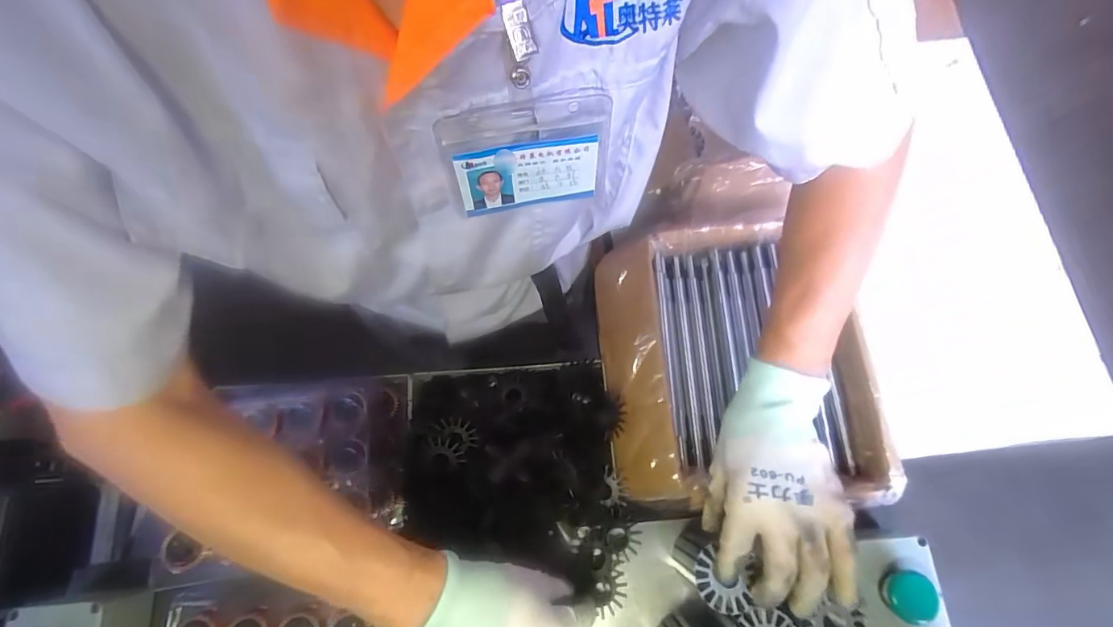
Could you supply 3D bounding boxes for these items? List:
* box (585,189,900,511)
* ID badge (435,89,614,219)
[{"bbox_3d":[0.180,0.050,0.526,0.256,0.063,0.275,-4,73,-1],"label":"box"},{"bbox_3d":[-0.018,-0.094,0.305,0.097,0.080,0.011,-12,59,-5],"label":"ID badge"}]

